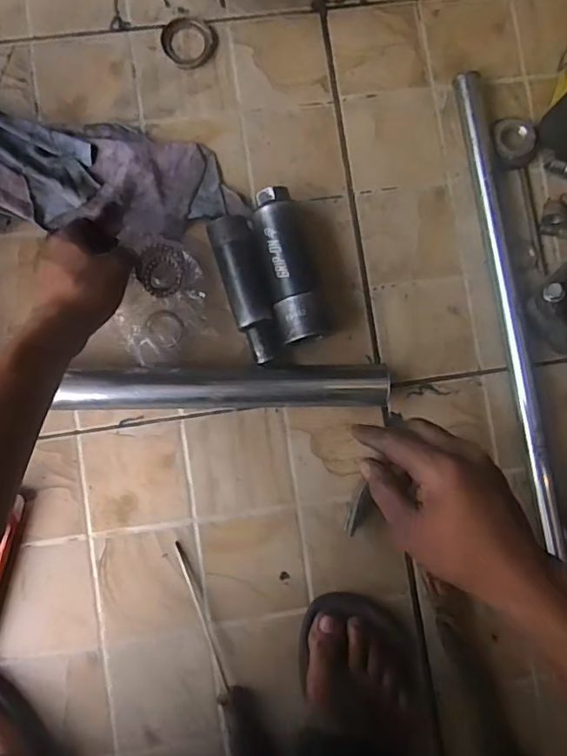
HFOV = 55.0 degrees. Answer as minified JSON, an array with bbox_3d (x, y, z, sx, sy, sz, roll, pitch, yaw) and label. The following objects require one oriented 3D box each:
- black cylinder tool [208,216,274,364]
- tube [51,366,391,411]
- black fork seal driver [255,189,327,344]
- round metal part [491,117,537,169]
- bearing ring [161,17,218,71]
[{"bbox_3d":[-0.035,-0.085,0.525,0.037,0.031,0.139,-16,87,-3],"label":"black cylinder tool"},{"bbox_3d":[-0.163,0.010,0.511,0.514,0.043,0.041,0,86,-2],"label":"tube"},{"bbox_3d":[0.004,-0.106,0.525,0.044,0.045,0.146,-13,87,-3],"label":"black fork seal driver"},{"bbox_3d":[0.235,-0.239,0.557,0.046,0.020,0.049,0,86,-2],"label":"round metal part"},{"bbox_3d":[-0.097,-0.345,0.559,0.056,0.004,0.054,0,86,-2],"label":"bearing ring"}]

